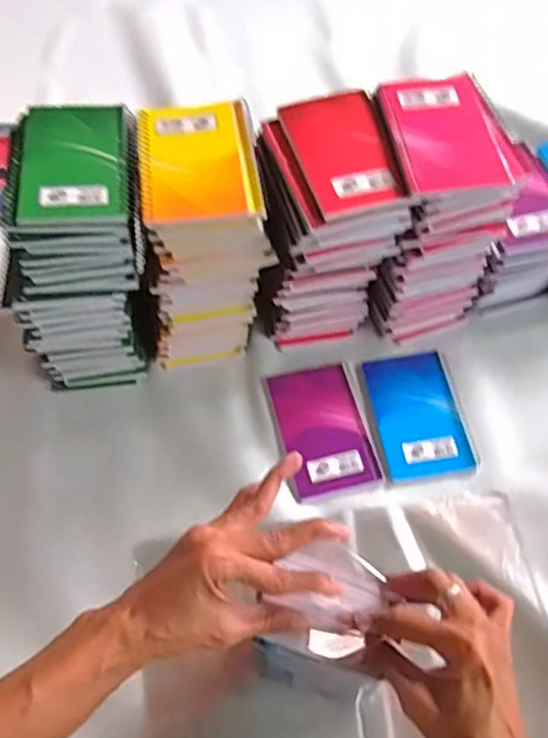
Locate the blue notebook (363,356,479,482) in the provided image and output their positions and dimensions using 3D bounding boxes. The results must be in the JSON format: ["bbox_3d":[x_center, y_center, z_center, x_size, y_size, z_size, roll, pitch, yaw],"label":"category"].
[{"bbox_3d":[0.139,0.043,0.631,0.086,0.006,0.129,-8,60,-4],"label":"blue notebook"}]

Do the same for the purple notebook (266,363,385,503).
[{"bbox_3d":[0.049,0.056,0.623,0.088,0.006,0.130,-12,60,-7],"label":"purple notebook"}]

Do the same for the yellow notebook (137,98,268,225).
[{"bbox_3d":[-0.060,-0.170,0.527,0.094,0.011,0.128,-7,59,-4],"label":"yellow notebook"}]

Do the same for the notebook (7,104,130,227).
[{"bbox_3d":[-0.163,-0.167,0.521,0.090,0.015,0.126,-6,59,-3],"label":"notebook"}]

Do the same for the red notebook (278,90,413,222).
[{"bbox_3d":[0.056,-0.179,0.532,0.076,0.008,0.133,-13,60,-7],"label":"red notebook"}]

